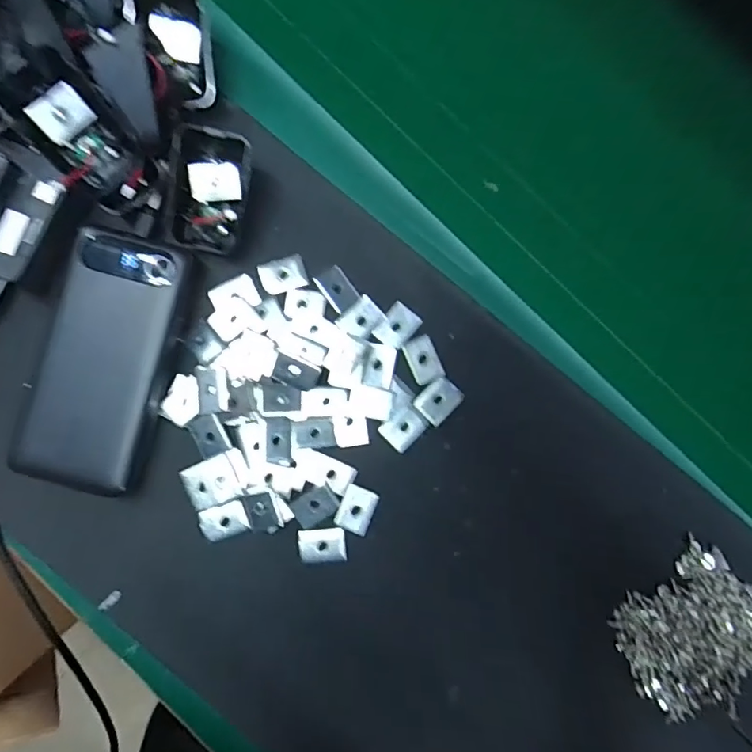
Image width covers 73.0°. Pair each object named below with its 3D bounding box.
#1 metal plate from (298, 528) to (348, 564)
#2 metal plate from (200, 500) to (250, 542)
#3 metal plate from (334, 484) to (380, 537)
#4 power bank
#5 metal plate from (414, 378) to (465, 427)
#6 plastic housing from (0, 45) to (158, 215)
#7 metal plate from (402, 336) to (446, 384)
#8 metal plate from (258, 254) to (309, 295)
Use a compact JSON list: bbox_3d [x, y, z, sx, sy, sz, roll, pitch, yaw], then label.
[{"bbox_3d":[-0.033,0.106,0.317,0.029,0.004,0.021,-6,86,-2],"label":"metal plate"},{"bbox_3d":[-0.094,0.091,0.317,0.029,0.004,0.020,-16,87,-3],"label":"metal plate"},{"bbox_3d":[-0.012,0.084,0.319,0.022,0.004,0.027,24,86,0],"label":"metal plate"},{"bbox_3d":[-0.165,-0.009,0.311,0.071,0.025,0.152,15,86,-1],"label":"power bank"},{"bbox_3d":[0.040,0.016,0.328,0.022,0.007,0.028,44,86,1],"label":"metal plate"},{"bbox_3d":[-0.170,-0.138,0.287,0.045,0.079,0.023,-33,51,5],"label":"plastic housing"},{"bbox_3d":[0.031,-0.010,0.329,0.019,0.005,0.029,-24,87,-3],"label":"metal plate"},{"bbox_3d":[-0.060,-0.066,0.330,0.029,0.004,0.023,-20,86,-10],"label":"metal plate"}]

